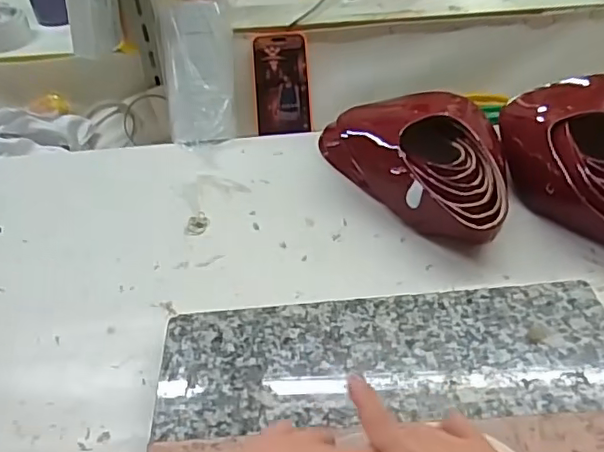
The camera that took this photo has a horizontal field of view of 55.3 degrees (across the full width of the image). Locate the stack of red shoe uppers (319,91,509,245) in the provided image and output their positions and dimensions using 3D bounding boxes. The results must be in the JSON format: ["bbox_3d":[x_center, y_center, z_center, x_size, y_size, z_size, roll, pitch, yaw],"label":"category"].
[{"bbox_3d":[0.140,-0.079,0.643,0.173,0.104,0.262,-14,41,-12],"label":"stack of red shoe uppers"}]

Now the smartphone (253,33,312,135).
[{"bbox_3d":[-0.029,-0.203,0.824,0.076,0.148,0.010,-4,-3,1],"label":"smartphone"}]

